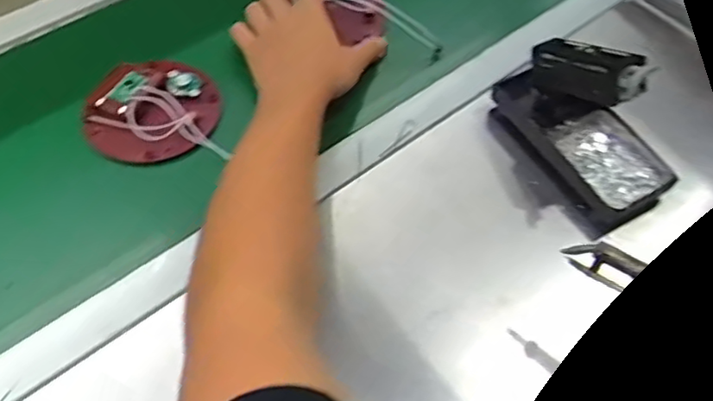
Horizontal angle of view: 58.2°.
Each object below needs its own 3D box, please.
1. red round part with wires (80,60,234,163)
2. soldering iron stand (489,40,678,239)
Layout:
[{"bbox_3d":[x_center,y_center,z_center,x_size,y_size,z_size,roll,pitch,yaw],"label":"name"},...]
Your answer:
[{"bbox_3d":[-0.188,-0.089,0.589,0.123,0.028,0.122,1,57,-2],"label":"red round part with wires"},{"bbox_3d":[0.196,-0.075,0.539,0.084,0.115,0.165,-27,62,-19],"label":"soldering iron stand"}]

